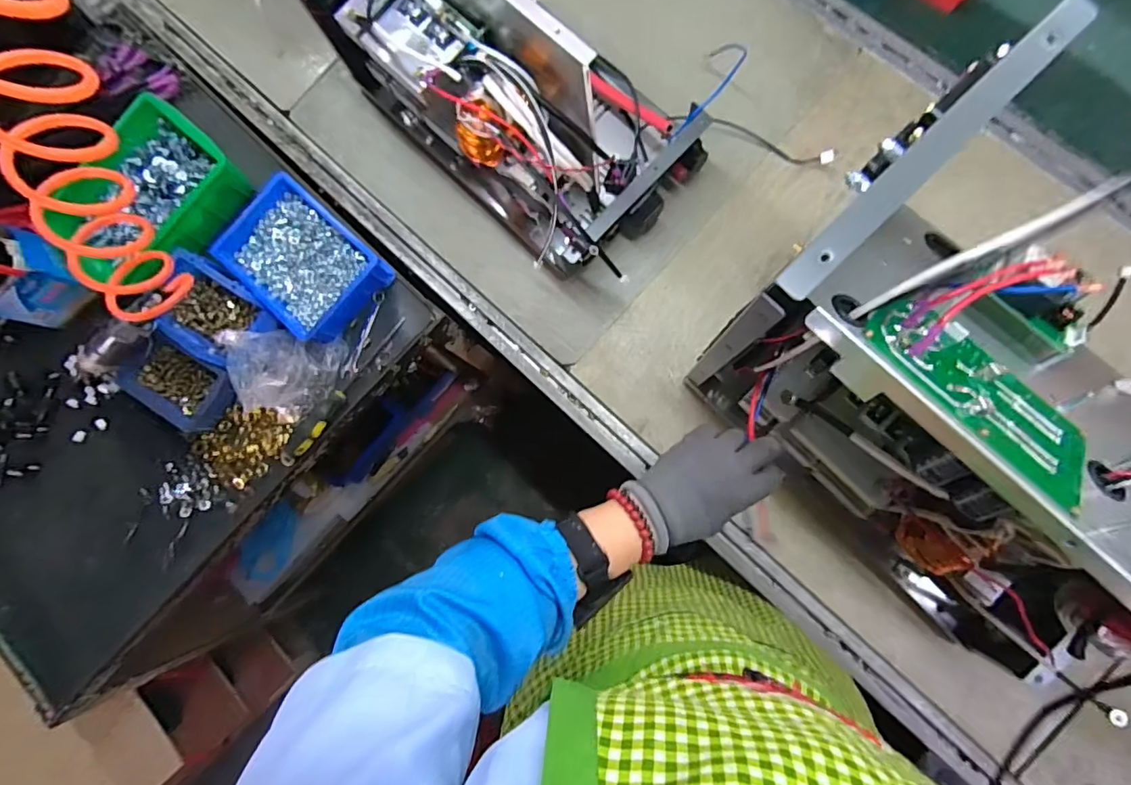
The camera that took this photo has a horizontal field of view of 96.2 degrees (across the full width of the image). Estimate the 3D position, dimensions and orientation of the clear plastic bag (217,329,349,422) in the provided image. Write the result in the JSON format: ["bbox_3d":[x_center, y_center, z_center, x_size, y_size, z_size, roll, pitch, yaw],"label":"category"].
[{"bbox_3d":[-0.386,-0.026,0.685,0.134,0.070,0.118,10,84,7],"label":"clear plastic bag"}]

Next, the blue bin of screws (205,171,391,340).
[{"bbox_3d":[-0.362,-0.178,0.710,0.200,0.065,0.151,42,89,9],"label":"blue bin of screws"}]

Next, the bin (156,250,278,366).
[{"bbox_3d":[-0.476,-0.104,0.693,0.133,0.072,0.111,34,87,9],"label":"bin"}]

